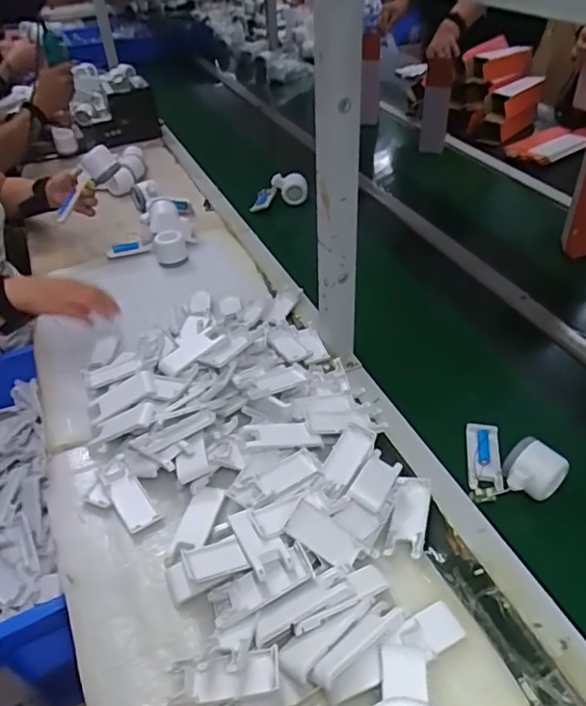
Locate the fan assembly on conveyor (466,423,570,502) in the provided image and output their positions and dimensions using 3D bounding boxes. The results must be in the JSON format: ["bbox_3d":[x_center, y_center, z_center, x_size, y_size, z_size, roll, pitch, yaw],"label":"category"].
[{"bbox_3d":[0.269,0.119,0.674,0.099,0.056,0.121,5,41,8],"label":"fan assembly on conveyor"}]

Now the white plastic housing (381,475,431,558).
[{"bbox_3d":[0.131,0.183,0.624,0.039,0.022,0.106,12,42,15],"label":"white plastic housing"}]

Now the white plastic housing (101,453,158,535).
[{"bbox_3d":[-0.198,0.168,0.657,0.037,0.014,0.105,-26,46,-27],"label":"white plastic housing"}]

